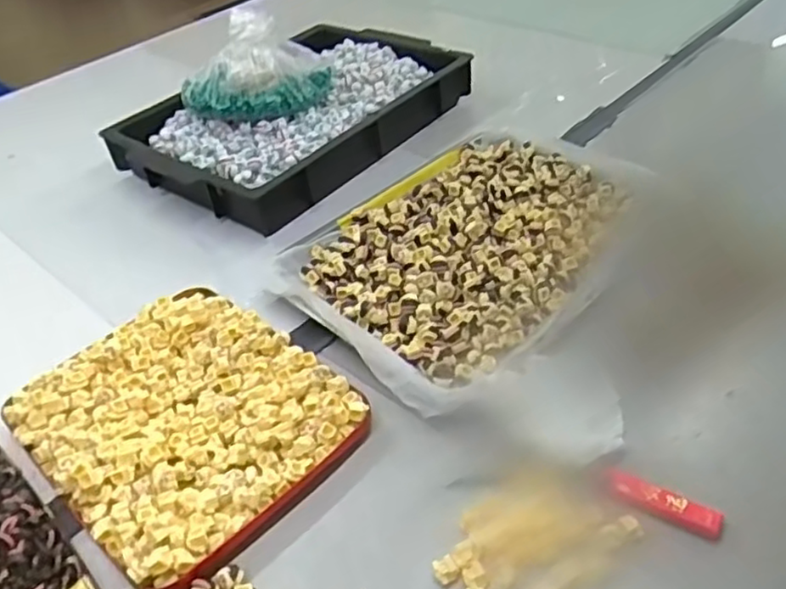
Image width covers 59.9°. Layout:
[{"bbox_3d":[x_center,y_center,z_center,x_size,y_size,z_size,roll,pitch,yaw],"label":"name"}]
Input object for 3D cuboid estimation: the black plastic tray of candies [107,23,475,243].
[{"bbox_3d":[-0.121,-0.232,0.865,0.277,0.062,0.401,25,50,32],"label":"black plastic tray of candies"}]

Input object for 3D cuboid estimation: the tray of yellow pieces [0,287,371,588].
[{"bbox_3d":[-0.160,0.088,0.523,0.239,0.028,0.194,30,53,35],"label":"tray of yellow pieces"}]

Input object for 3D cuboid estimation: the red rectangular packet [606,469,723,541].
[{"bbox_3d":[0.172,0.133,0.437,0.072,0.010,0.020,22,48,30],"label":"red rectangular packet"}]

